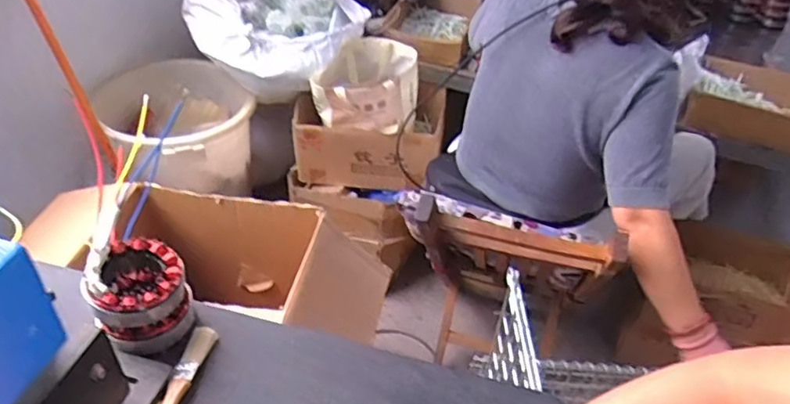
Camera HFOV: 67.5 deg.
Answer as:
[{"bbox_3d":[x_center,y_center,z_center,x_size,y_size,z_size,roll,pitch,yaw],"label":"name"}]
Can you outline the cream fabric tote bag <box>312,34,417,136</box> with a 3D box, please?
[{"bbox_3d":[-0.069,-0.282,1.461,0.246,0.182,0.179,7,41,3],"label":"cream fabric tote bag"}]

